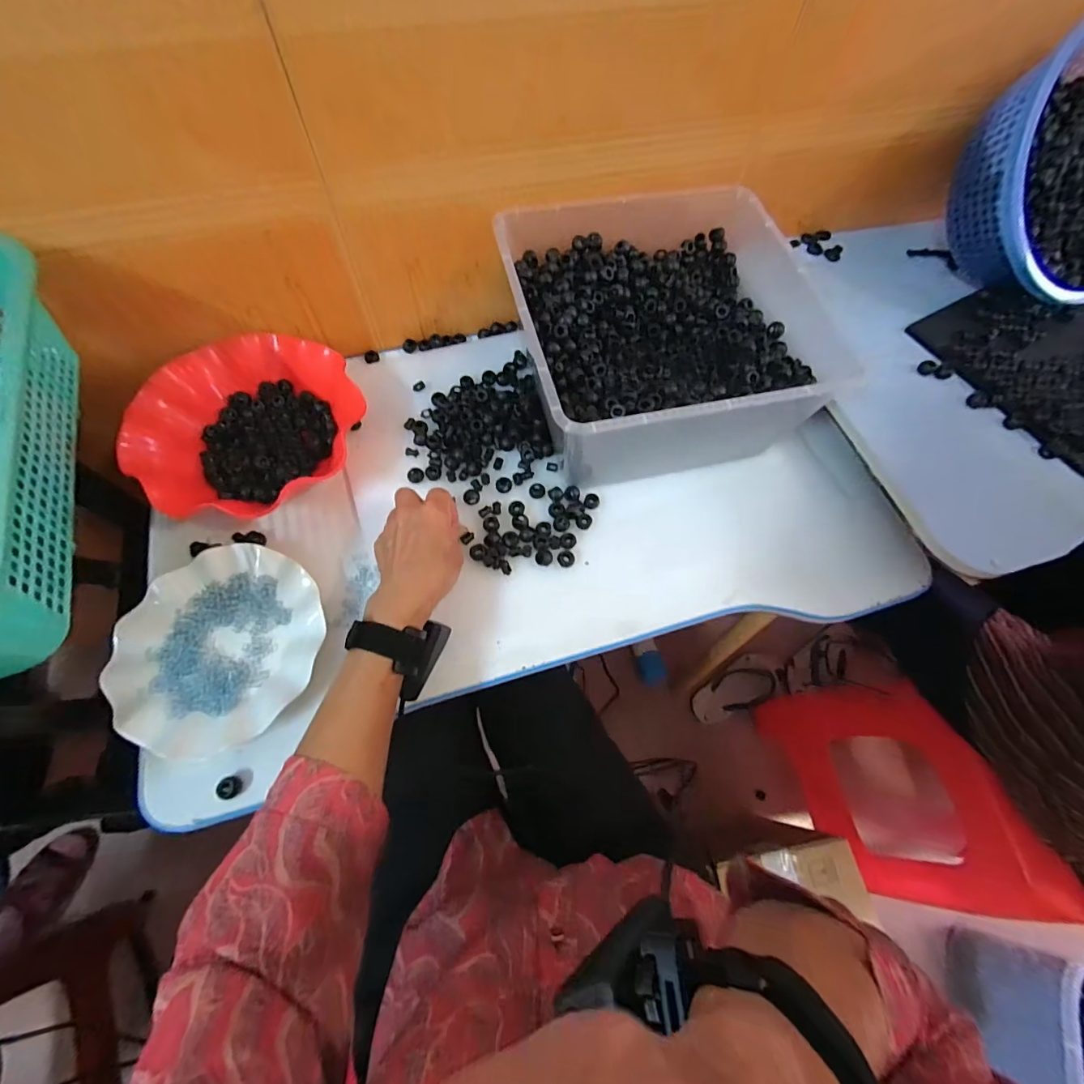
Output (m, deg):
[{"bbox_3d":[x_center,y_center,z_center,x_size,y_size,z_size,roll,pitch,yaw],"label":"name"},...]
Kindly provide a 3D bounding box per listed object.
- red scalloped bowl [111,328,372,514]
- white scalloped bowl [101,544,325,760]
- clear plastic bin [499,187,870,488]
[{"bbox_3d":[-0.312,-0.128,0.502,0.223,0.052,0.194,-29,70,-15],"label":"red scalloped bowl"},{"bbox_3d":[-0.292,0.094,0.427,0.176,0.026,0.179,1,65,-2],"label":"white scalloped bowl"},{"bbox_3d":[0.118,-0.219,0.511,0.287,0.130,0.298,-11,66,-8],"label":"clear plastic bin"}]

